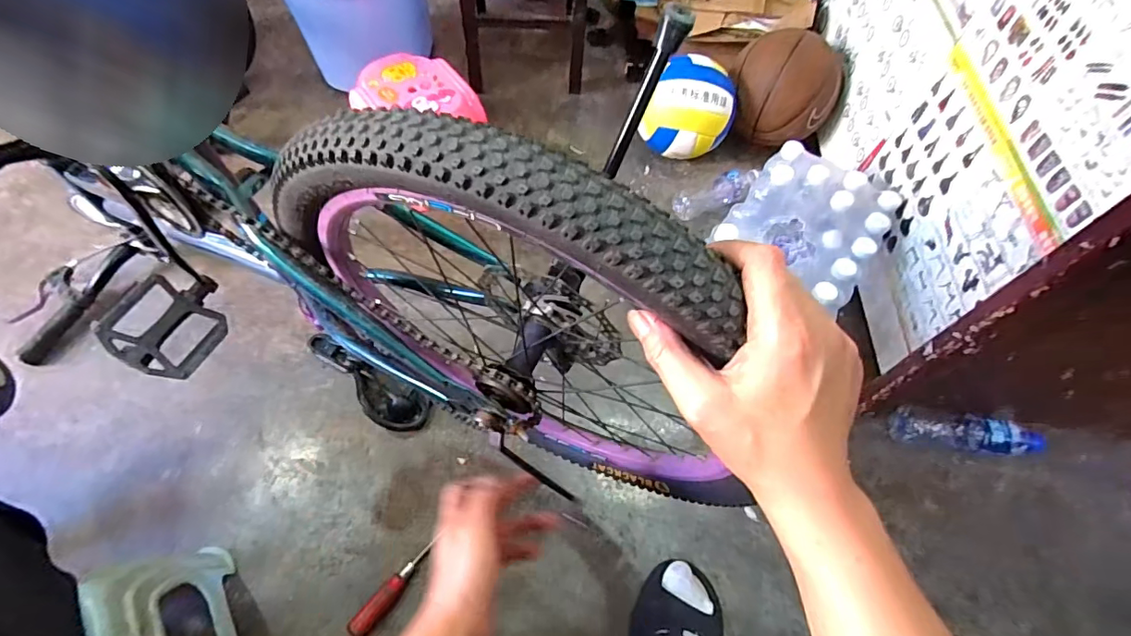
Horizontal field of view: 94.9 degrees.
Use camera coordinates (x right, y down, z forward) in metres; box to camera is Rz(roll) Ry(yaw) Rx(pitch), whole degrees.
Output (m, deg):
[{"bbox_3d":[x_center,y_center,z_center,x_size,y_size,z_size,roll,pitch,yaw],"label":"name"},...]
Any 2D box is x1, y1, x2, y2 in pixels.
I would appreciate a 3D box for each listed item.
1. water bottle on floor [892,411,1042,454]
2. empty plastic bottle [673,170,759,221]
[{"bbox_3d":[0.655,0.191,0.849,0.236,0.053,0.058,5,60,1],"label":"water bottle on floor"},{"bbox_3d":[0.320,-0.268,1.102,0.191,0.052,0.074,-27,64,-16],"label":"empty plastic bottle"}]

